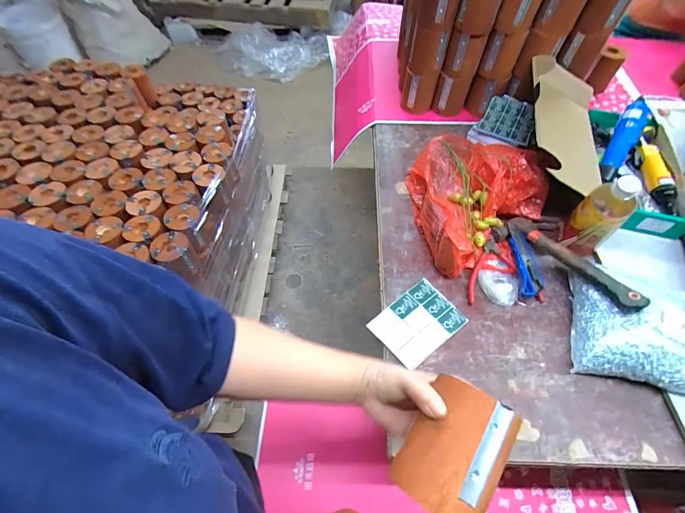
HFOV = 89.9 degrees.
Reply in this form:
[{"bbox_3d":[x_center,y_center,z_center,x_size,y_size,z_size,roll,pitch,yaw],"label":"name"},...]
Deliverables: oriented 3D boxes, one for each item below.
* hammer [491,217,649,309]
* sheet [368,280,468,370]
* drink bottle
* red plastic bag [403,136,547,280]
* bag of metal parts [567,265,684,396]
[{"bbox_3d":[0.385,0.005,0.588,0.126,0.027,0.249,-20,42,-14],"label":"hammer"},{"bbox_3d":[0.124,0.109,0.566,0.134,0.005,0.098,-34,64,-21],"label":"sheet"},{"bbox_3d":[0.437,-0.076,0.575,0.067,0.160,0.070,-34,63,-21],"label":"drink bottle"},{"bbox_3d":[0.258,-0.124,0.663,0.239,0.089,0.291,-10,57,-8],"label":"red plastic bag"},{"bbox_3d":[0.489,0.115,0.531,0.247,0.062,0.182,14,57,8],"label":"bag of metal parts"}]

